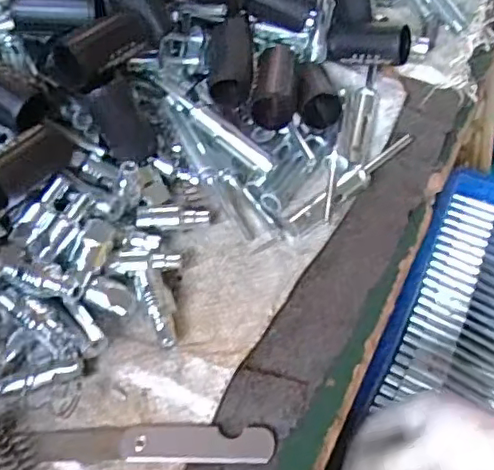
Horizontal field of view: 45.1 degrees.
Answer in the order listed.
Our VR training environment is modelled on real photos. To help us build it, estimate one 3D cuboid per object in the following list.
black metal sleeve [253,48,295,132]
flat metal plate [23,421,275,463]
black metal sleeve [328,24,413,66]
[{"bbox_3d":[0.021,-0.111,0.457,0.029,0.036,0.059,3,57,1],"label":"black metal sleeve"},{"bbox_3d":[-0.055,0.123,0.352,0.139,0.004,0.024,0,57,-1],"label":"flat metal plate"},{"bbox_3d":[0.101,-0.159,0.494,0.067,0.027,0.025,10,55,28],"label":"black metal sleeve"}]

